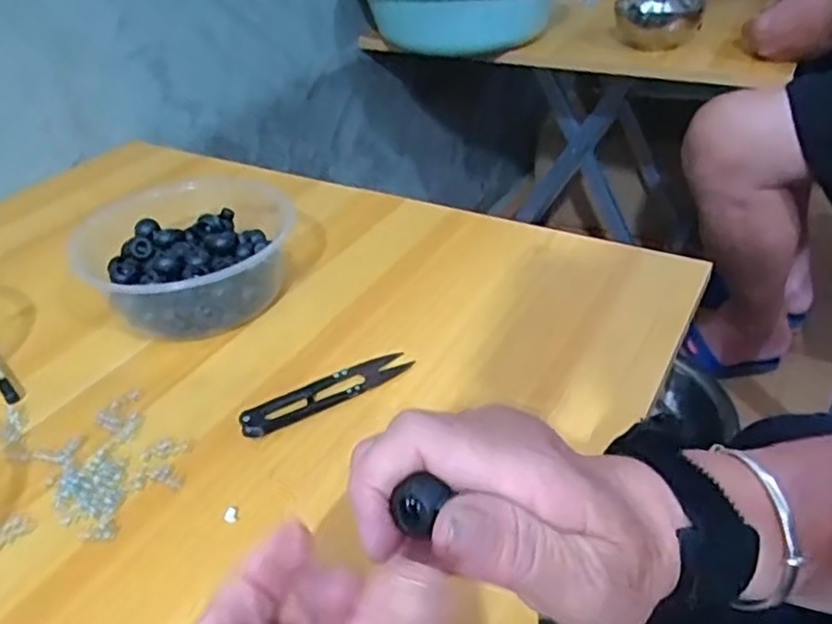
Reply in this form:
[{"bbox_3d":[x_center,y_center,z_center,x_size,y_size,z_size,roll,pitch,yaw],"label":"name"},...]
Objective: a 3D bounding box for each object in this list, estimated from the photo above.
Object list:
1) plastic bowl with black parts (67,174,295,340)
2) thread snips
[{"bbox_3d":[-0.146,-0.039,0.460,0.143,0.055,0.133,-2,37,2],"label":"plastic bowl with black parts"},{"bbox_3d":[-0.048,0.043,0.381,0.100,0.009,0.022,-21,40,-21],"label":"thread snips"}]

